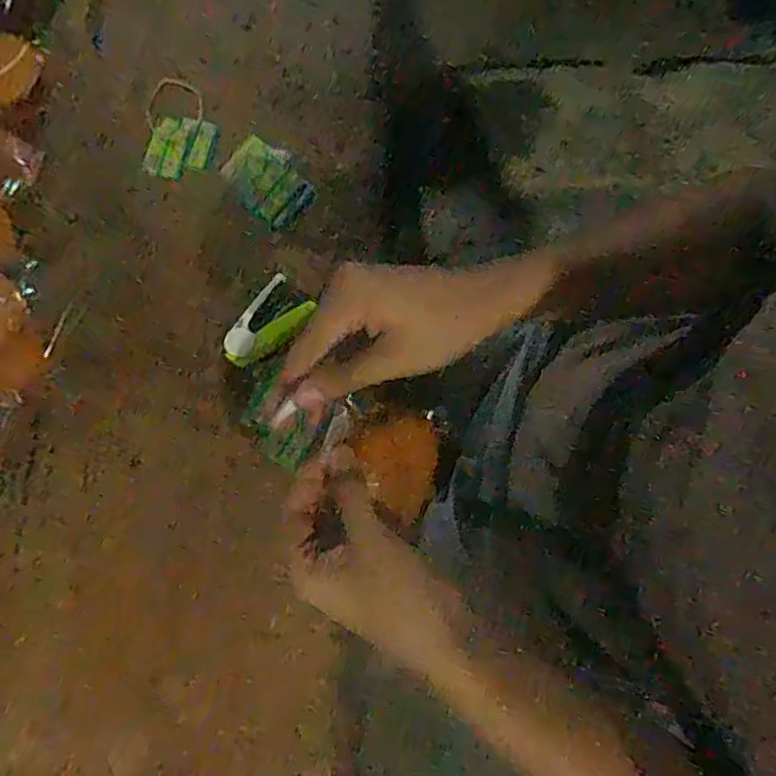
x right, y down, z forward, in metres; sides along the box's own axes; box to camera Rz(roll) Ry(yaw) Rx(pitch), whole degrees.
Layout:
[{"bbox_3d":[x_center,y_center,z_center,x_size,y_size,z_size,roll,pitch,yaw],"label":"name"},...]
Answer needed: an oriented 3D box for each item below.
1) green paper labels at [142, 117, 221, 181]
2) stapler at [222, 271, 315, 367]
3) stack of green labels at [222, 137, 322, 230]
[{"bbox_3d":[-0.191,-0.222,0.570,0.062,0.005,0.064,9,78,3],"label":"green paper labels"},{"bbox_3d":[-0.104,-0.052,0.538,0.045,0.026,0.082,39,81,8],"label":"stapler"},{"bbox_3d":[-0.109,-0.190,0.567,0.077,0.015,0.060,42,81,9],"label":"stack of green labels"}]

